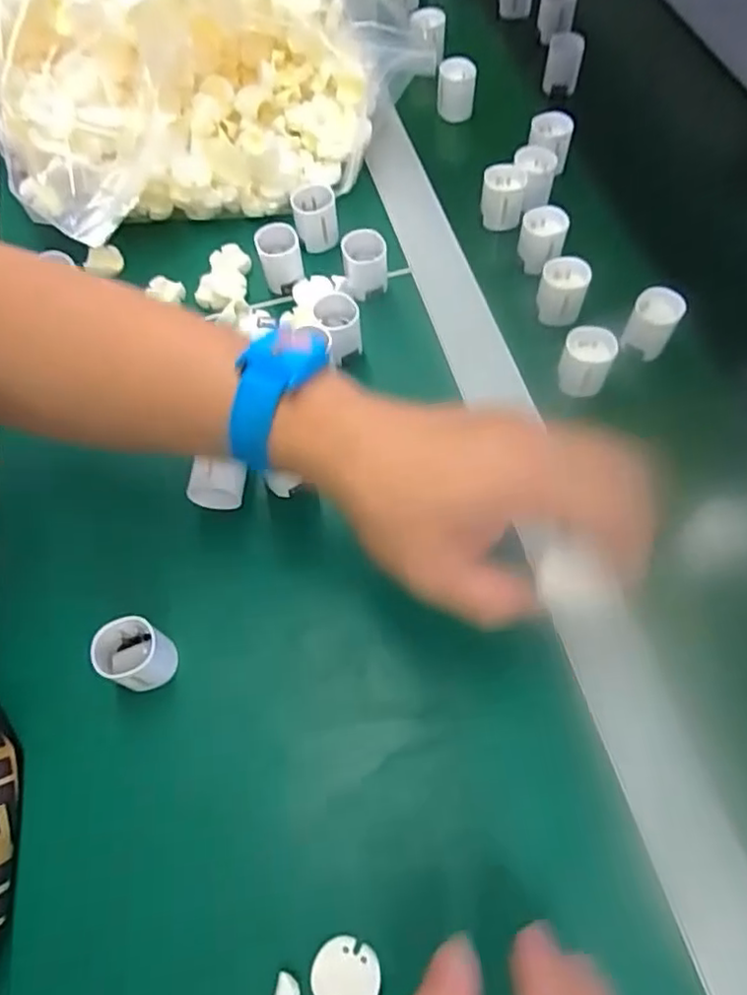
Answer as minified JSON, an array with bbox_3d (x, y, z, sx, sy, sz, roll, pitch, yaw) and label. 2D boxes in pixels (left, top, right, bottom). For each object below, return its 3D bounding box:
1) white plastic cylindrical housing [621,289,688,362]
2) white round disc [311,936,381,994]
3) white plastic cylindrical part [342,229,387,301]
[{"bbox_3d":[0.179,-0.112,0.409,0.028,0.030,0.033,32,72,14],"label":"white plastic cylindrical housing"},{"bbox_3d":[-0.011,0.199,0.264,0.028,0.004,0.025,19,56,21],"label":"white round disc"},{"bbox_3d":[-0.006,-0.157,0.428,0.028,0.031,0.033,-6,67,-1],"label":"white plastic cylindrical part"}]

